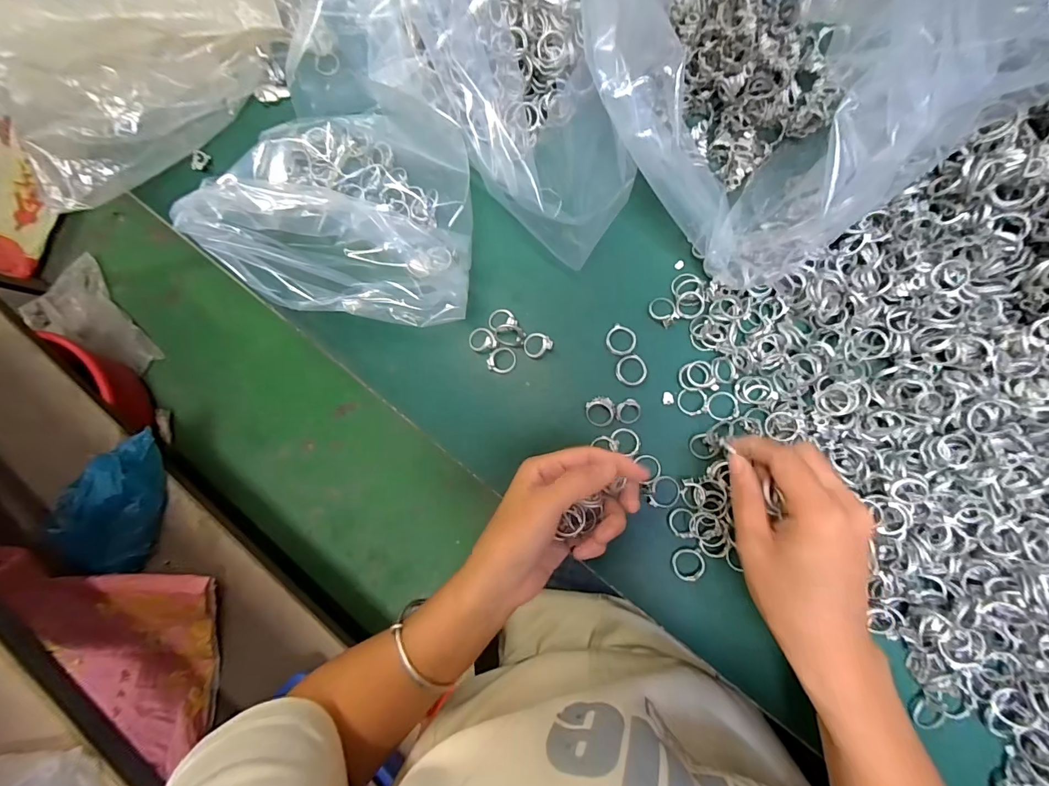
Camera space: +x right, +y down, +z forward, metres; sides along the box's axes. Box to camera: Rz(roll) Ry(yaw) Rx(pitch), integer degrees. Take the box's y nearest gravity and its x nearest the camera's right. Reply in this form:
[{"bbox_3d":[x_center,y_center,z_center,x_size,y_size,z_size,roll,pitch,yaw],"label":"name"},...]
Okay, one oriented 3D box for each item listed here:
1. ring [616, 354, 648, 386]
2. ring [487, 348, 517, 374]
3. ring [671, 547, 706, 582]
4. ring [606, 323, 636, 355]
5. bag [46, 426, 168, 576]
[{"bbox_3d":[0.080,-0.017,0.332,0.023,0.005,0.023,0,87,6],"label":"ring"},{"bbox_3d":[-0.017,-0.025,0.339,0.020,0.012,0.020,0,87,6],"label":"ring"},{"bbox_3d":[0.118,0.124,0.317,0.021,0.004,0.022,0,87,6],"label":"ring"},{"bbox_3d":[0.073,-0.040,0.335,0.022,0.005,0.022,0,87,6],"label":"ring"},{"bbox_3d":[-0.799,0.214,0.861,0.109,0.118,0.279,16,89,7],"label":"bag"}]

